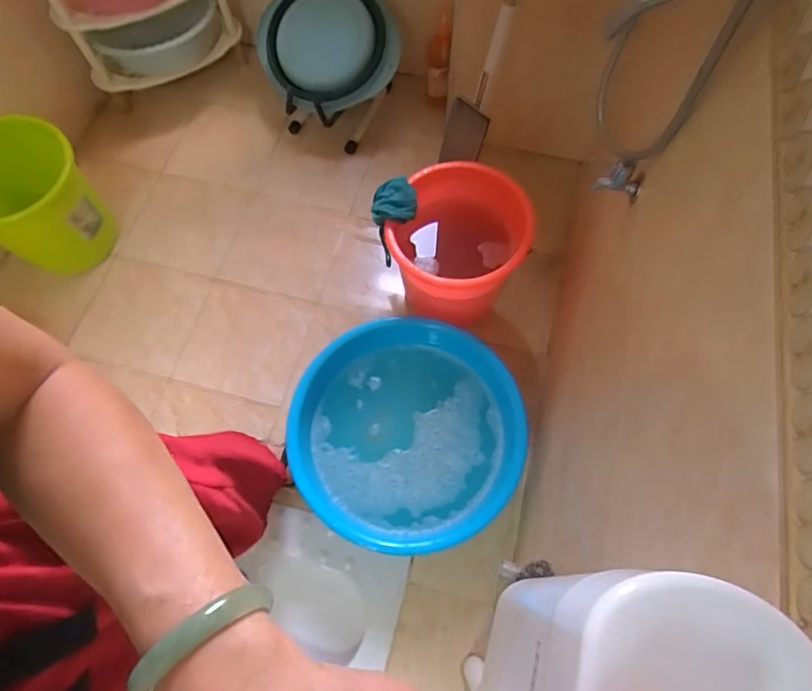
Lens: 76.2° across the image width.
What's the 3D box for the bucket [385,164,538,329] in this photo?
[{"bbox_3d":[0.105,-0.222,1.233,0.283,0.335,0.301,0,66,1],"label":"bucket"}]

